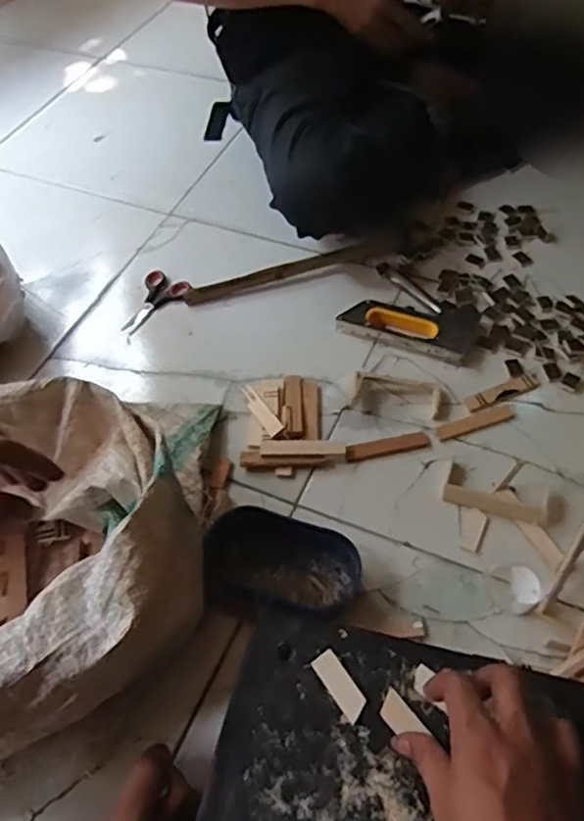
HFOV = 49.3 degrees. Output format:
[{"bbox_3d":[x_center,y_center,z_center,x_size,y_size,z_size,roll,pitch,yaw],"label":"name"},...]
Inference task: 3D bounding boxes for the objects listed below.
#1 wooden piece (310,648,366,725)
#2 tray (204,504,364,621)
[{"bbox_3d":[0.035,0.203,0.470,0.019,0.004,0.050,-31,59,-17],"label":"wooden piece"},{"bbox_3d":[-0.008,0.151,0.646,0.156,0.040,0.087,17,58,15],"label":"tray"}]

